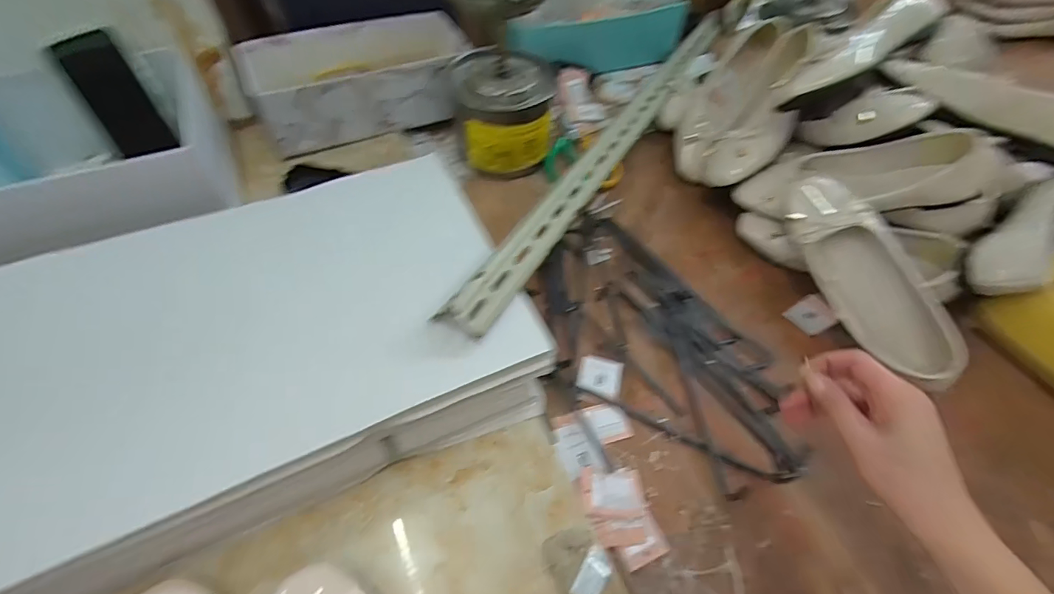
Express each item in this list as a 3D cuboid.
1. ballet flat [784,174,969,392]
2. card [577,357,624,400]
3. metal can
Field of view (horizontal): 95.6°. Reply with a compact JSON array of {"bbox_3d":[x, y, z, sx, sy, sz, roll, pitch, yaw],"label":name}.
[{"bbox_3d":[0.361,-0.021,0.512,0.060,0.077,0.251,-4,64,-49],"label":"ballet flat"},{"bbox_3d":[0.075,0.081,0.487,0.044,0.005,0.042,14,56,6],"label":"card"},{"bbox_3d":[-0.032,-0.240,0.637,0.131,0.127,0.117,-1,56,-4],"label":"metal can"}]

